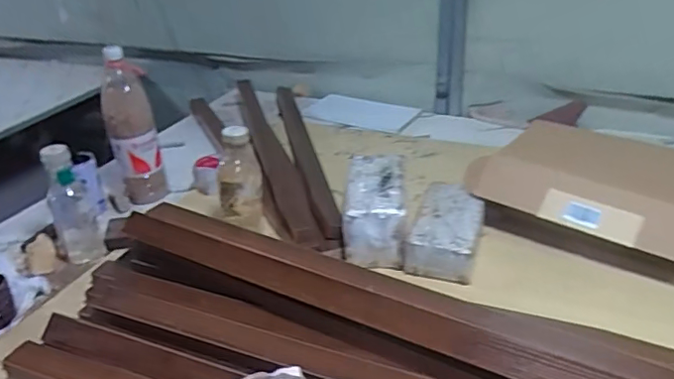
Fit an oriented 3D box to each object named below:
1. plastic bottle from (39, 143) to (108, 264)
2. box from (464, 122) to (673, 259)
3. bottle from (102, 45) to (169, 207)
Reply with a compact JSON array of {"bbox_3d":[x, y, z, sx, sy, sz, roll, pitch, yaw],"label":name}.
[{"bbox_3d":[-0.448,0.023,0.927,0.068,0.203,0.064,-19,33,-26],"label":"plastic bottle"},{"bbox_3d":[0.442,0.003,0.942,0.407,0.105,0.249,14,33,29],"label":"box"},{"bbox_3d":[-0.403,-0.123,1.080,0.088,0.285,0.097,-14,31,-18],"label":"bottle"}]

